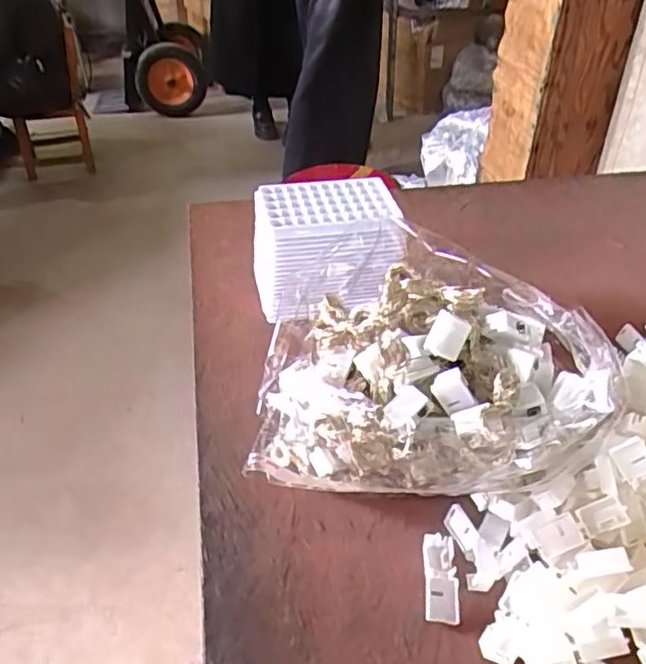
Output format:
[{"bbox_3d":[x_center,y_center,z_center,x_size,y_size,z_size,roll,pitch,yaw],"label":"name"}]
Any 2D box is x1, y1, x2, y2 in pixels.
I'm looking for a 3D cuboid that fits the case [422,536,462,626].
[{"bbox_3d":[0.074,0.153,0.401,0.021,0.008,0.055,3,37,4],"label":"case"}]

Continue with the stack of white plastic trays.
[{"bbox_3d":[0.002,-0.079,0.627,0.133,0.104,0.099,-4,37,-6],"label":"stack of white plastic trays"}]

